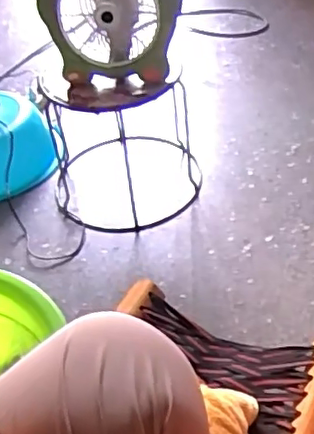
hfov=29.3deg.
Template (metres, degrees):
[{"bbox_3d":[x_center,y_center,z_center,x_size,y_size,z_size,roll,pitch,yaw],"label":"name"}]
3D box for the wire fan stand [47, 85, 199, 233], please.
[{"bbox_3d":[-0.087,-0.190,1.340,0.360,0.287,0.325,-4,43,2],"label":"wire fan stand"}]

